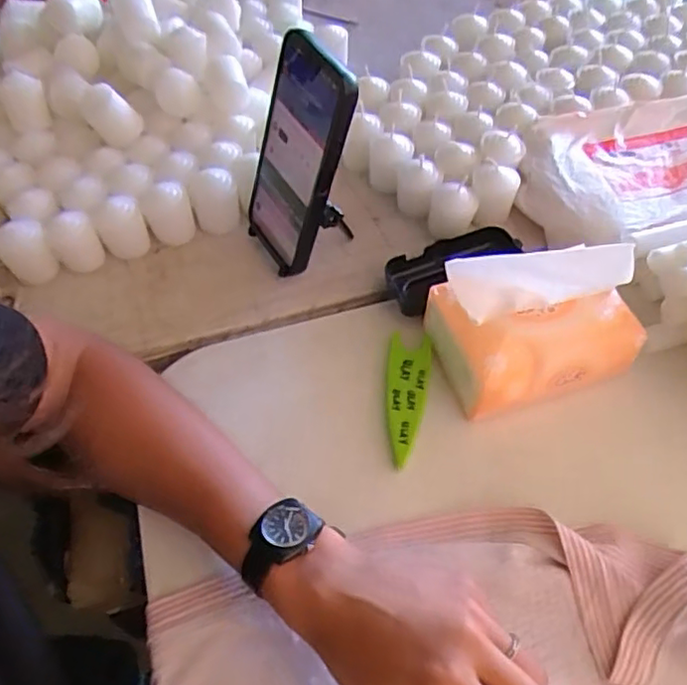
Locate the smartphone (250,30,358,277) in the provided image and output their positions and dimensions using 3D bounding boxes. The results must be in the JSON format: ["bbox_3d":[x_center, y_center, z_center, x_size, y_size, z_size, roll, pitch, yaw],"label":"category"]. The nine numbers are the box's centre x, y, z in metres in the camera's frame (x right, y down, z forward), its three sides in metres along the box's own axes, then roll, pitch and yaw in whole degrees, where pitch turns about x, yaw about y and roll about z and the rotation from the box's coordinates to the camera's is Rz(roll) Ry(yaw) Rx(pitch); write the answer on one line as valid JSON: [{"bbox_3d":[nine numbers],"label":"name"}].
[{"bbox_3d":[-0.037,-0.131,0.454,0.012,0.168,0.084,-17,60,-33],"label":"smartphone"}]

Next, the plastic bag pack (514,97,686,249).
[{"bbox_3d":[0.257,-0.147,0.525,0.210,0.036,0.133,-15,56,-9],"label":"plastic bag pack"}]

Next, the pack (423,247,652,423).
[{"bbox_3d":[0.131,-0.014,0.428,0.127,0.081,0.096,-16,56,-9],"label":"pack"}]

